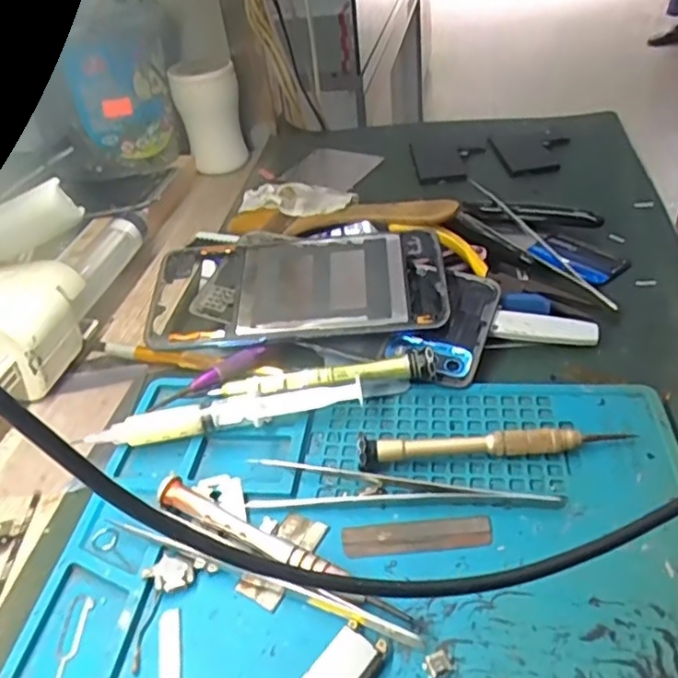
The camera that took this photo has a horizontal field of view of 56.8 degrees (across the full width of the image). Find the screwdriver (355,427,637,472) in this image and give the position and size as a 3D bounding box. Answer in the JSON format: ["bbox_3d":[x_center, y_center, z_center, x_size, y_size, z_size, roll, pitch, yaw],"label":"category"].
[{"bbox_3d":[0.065,0.044,0.265,0.113,0.015,0.010,-7,39,1],"label":"screwdriver"}]

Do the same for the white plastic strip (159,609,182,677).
[{"bbox_3d":[-0.058,0.111,0.214,0.008,0.004,0.038,-12,39,-5],"label":"white plastic strip"}]

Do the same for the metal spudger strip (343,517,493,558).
[{"bbox_3d":[0.030,0.075,0.243,0.056,0.004,0.014,-6,39,3],"label":"metal spudger strip"}]

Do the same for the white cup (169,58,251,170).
[{"bbox_3d":[-0.108,-0.189,0.529,0.050,0.081,0.050,-15,39,-9],"label":"white cup"}]

